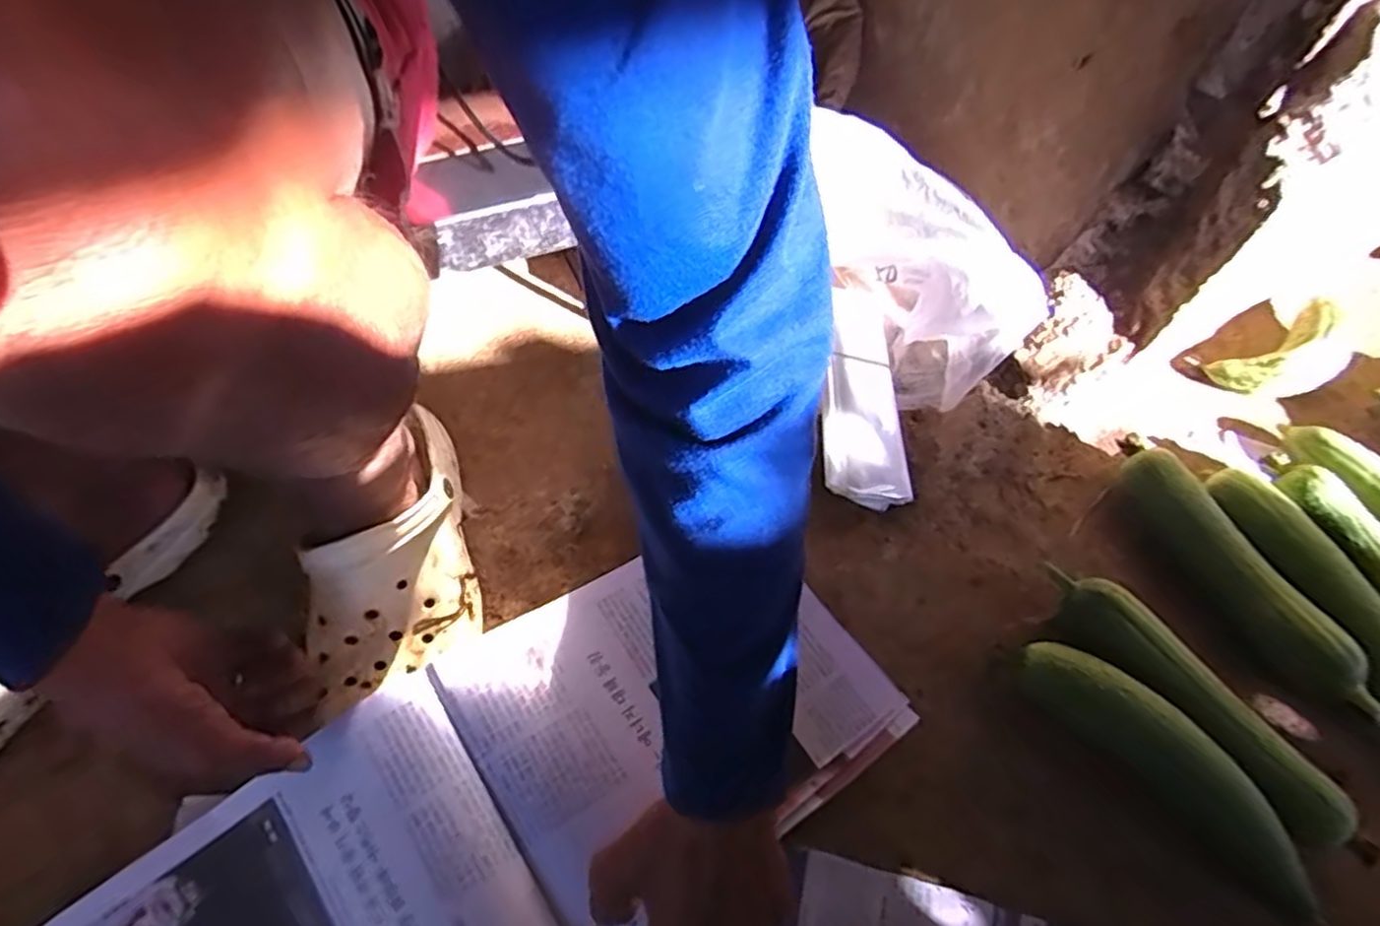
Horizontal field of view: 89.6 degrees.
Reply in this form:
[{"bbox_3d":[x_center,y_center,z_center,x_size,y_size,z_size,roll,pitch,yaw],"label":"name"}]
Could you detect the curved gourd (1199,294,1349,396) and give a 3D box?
[{"bbox_3d":[0.588,-0.101,0.685,0.132,0.051,0.072,-24,65,-17],"label":"curved gourd"}]

